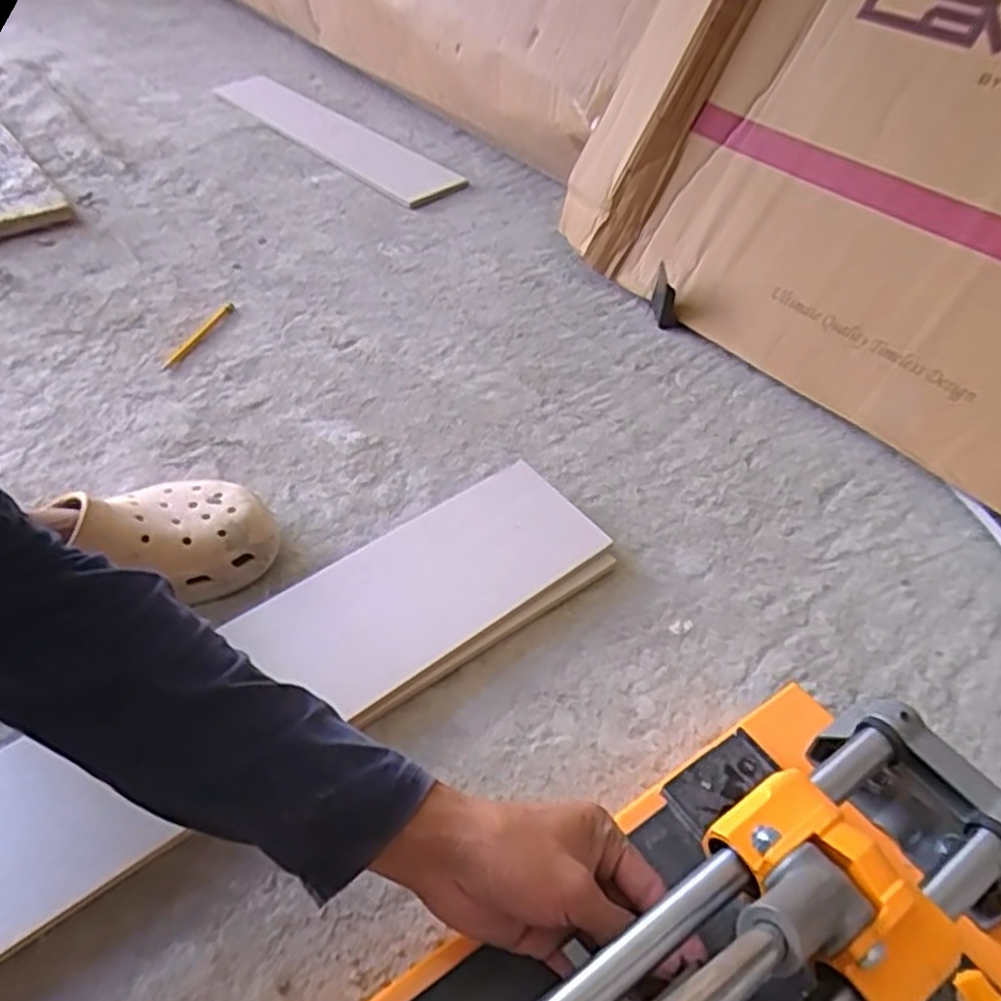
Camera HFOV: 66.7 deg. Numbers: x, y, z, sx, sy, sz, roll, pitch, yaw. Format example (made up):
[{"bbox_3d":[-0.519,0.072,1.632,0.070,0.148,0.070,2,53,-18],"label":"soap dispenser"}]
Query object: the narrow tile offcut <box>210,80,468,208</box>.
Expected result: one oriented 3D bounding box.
[{"bbox_3d":[-0.284,-0.592,1.223,0.108,0.014,0.606,-32,54,-28],"label":"narrow tile offcut"}]

